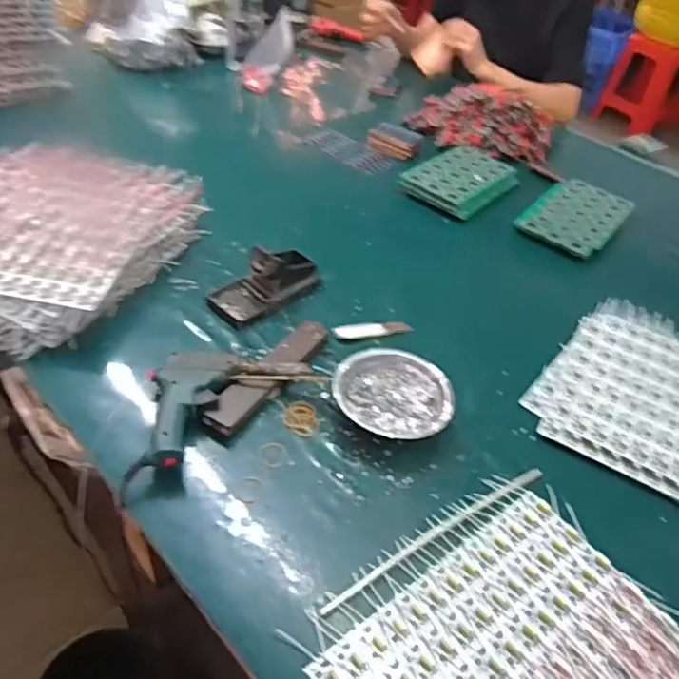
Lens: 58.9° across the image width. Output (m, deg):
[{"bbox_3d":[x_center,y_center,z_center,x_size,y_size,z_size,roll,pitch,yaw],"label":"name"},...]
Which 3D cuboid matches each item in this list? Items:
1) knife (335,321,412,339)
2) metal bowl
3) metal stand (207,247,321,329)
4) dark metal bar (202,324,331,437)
[{"bbox_3d":[0.044,-0.013,0.789,0.099,0.011,0.022,-2,44,-12],"label":"knife"},{"bbox_3d":[0.060,0.065,0.680,0.122,0.038,0.130,5,43,-4],"label":"metal bowl"},{"bbox_3d":[-0.097,-0.085,0.804,0.152,0.060,0.074,-29,55,-36],"label":"metal stand"},{"bbox_3d":[-0.076,0.039,0.699,0.042,0.024,0.209,26,46,18],"label":"dark metal bar"}]

